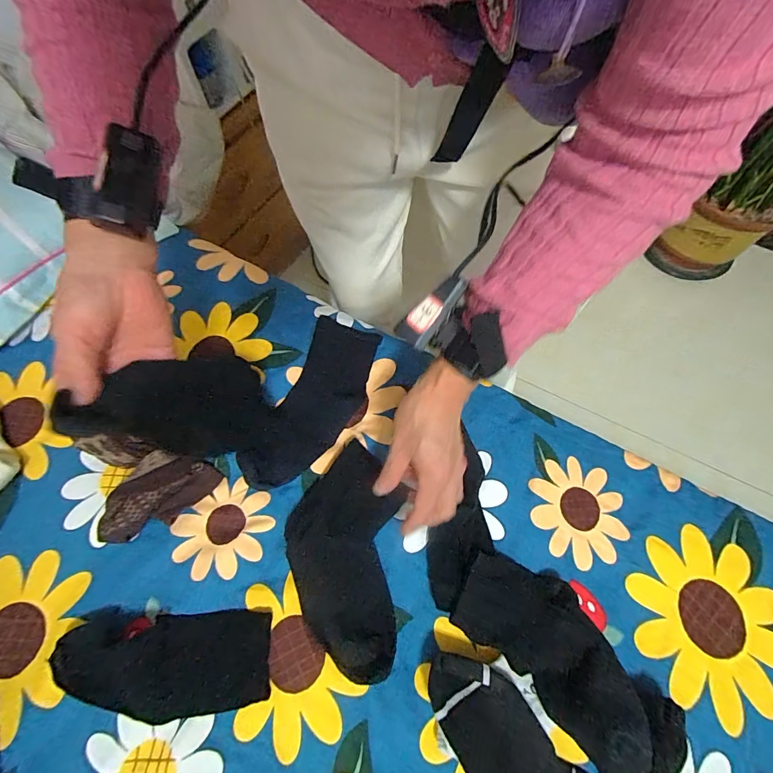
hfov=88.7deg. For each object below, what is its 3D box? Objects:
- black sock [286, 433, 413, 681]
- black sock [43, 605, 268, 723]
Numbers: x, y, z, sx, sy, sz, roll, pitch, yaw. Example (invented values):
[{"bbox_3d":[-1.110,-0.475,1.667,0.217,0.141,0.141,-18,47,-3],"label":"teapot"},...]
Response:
[{"bbox_3d":[-0.046,0.165,0.408,0.118,0.015,0.212,5,67,3],"label":"black sock"},{"bbox_3d":[-0.210,0.262,0.372,0.194,0.013,0.086,-1,67,1],"label":"black sock"}]

